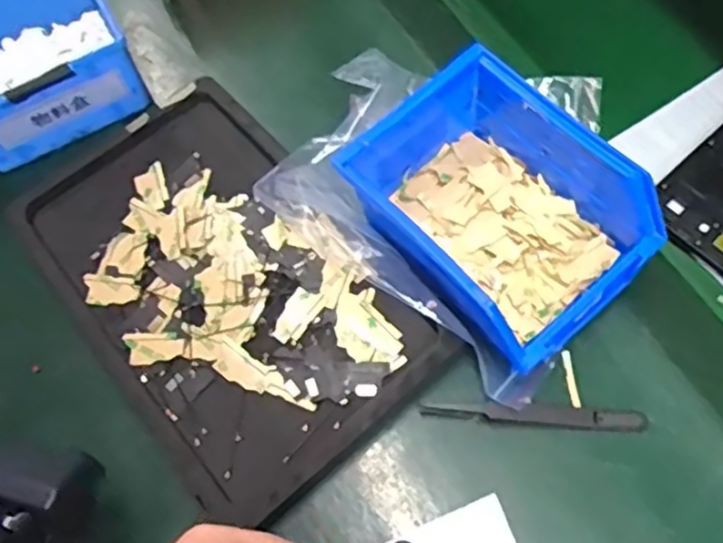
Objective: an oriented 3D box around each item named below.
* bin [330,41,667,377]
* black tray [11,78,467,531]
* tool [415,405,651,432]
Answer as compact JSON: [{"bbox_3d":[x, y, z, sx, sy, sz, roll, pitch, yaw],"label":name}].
[{"bbox_3d":[0.078,-0.033,0.375,0.125,0.077,0.143,-37,67,-15],"label":"bin"},{"bbox_3d":[-0.083,0.004,0.388,0.146,0.030,0.256,-36,67,-15],"label":"black tray"},{"bbox_3d":[0.089,0.074,0.353,0.114,0.008,0.010,1,63,3],"label":"tool"}]

